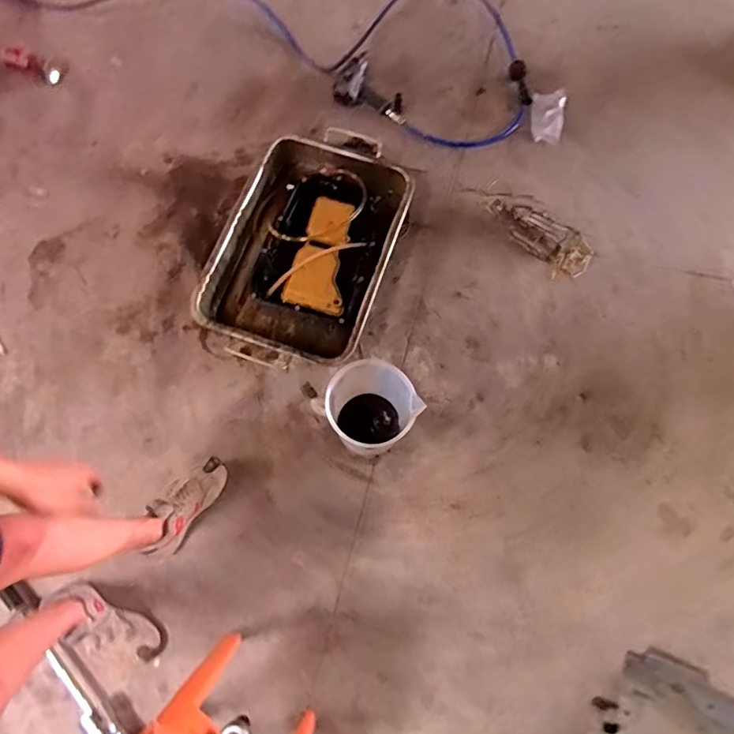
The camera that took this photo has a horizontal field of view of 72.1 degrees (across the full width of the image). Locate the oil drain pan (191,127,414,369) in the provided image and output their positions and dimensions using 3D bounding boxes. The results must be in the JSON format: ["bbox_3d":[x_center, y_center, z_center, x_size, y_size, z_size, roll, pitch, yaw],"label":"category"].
[{"bbox_3d":[-0.147,-0.326,1.367,0.421,0.143,0.699,20,73,5],"label":"oil drain pan"}]

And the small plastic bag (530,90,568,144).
[{"bbox_3d":[0.559,-0.784,1.556,0.105,0.025,0.205,13,76,3],"label":"small plastic bag"}]

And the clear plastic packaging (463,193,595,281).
[{"bbox_3d":[0.478,-0.403,1.441,0.166,0.035,0.373,-43,77,-13],"label":"clear plastic packaging"}]

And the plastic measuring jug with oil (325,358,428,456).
[{"bbox_3d":[0.011,0.105,1.163,0.182,0.247,0.177,0,75,-1],"label":"plastic measuring jug with oil"}]

